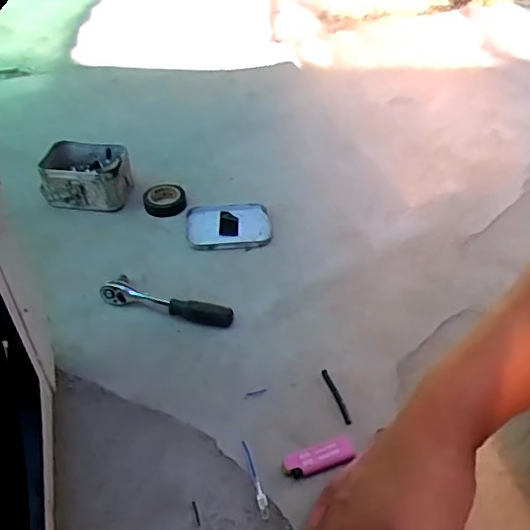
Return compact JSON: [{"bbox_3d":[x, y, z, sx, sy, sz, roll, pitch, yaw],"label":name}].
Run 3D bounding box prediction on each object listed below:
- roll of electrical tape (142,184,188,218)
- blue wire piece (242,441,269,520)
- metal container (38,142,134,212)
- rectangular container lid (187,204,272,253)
[{"bbox_3d":[-0.134,-0.089,0.759,0.056,0.020,0.051,-5,44,-7],"label":"roll of electrical tape"},{"bbox_3d":[-0.007,0.184,0.490,0.008,0.004,0.071,-10,44,-12],"label":"blue wire piece"},{"bbox_3d":[-0.238,-0.120,0.758,0.103,0.056,0.078,5,43,4],"label":"metal container"},{"bbox_3d":[-0.046,-0.050,0.726,0.106,0.013,0.083,-4,43,-5],"label":"rectangular container lid"}]

